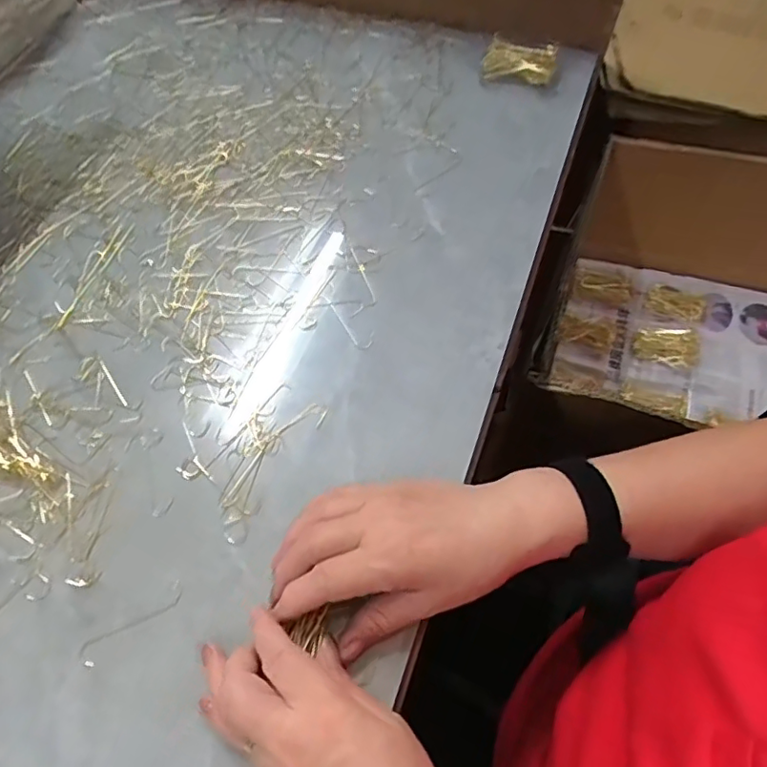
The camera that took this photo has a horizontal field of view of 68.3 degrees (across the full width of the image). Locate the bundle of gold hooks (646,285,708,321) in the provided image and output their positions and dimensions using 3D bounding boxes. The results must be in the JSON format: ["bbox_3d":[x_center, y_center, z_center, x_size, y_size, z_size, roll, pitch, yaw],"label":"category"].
[{"bbox_3d":[0.362,-0.100,0.700,0.068,0.010,0.039,16,63,12],"label":"bundle of gold hooks"}]

